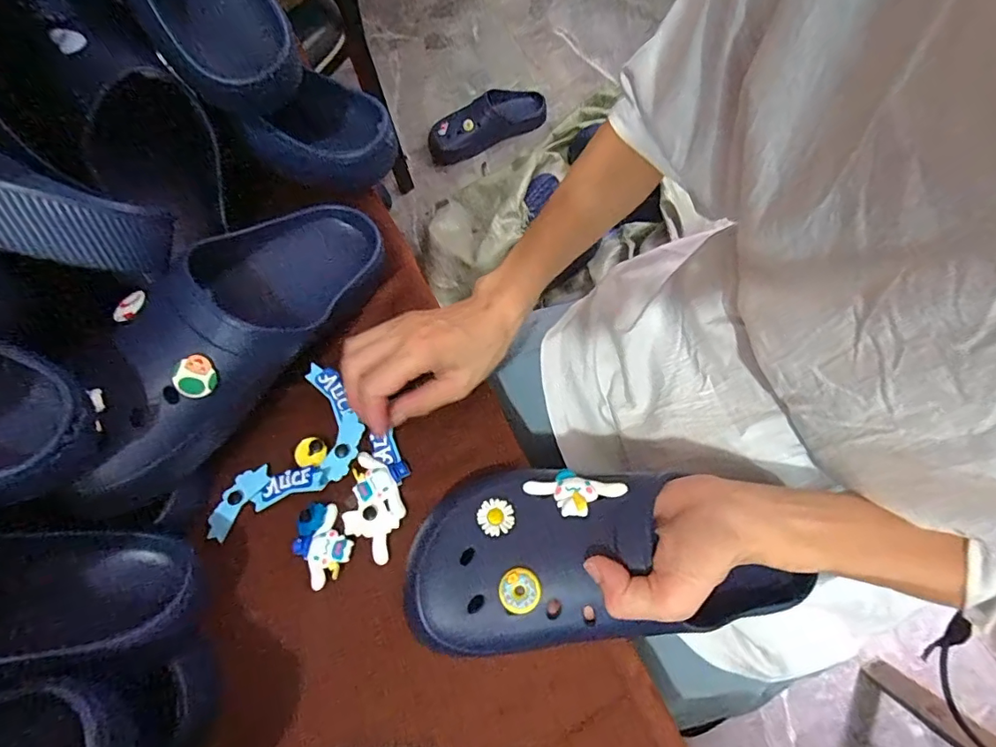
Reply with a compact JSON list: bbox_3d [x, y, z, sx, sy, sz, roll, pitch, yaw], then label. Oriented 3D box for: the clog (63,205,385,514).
[{"bbox_3d":[-0.193,-0.033,0.372,0.113,0.091,0.277,24,60,11],"label":"clog"}]

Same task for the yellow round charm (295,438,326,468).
[{"bbox_3d":[-0.147,0.061,0.398,0.024,0.004,0.022,1,86,-14],"label":"yellow round charm"}]

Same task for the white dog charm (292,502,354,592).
[{"bbox_3d":[-0.130,0.124,0.375,0.037,0.006,0.055,-32,72,-9],"label":"white dog charm"}]

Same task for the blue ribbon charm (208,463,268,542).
[{"bbox_3d":[-0.203,0.098,0.394,0.024,0.007,0.063,35,75,14],"label":"blue ribbon charm"}]

